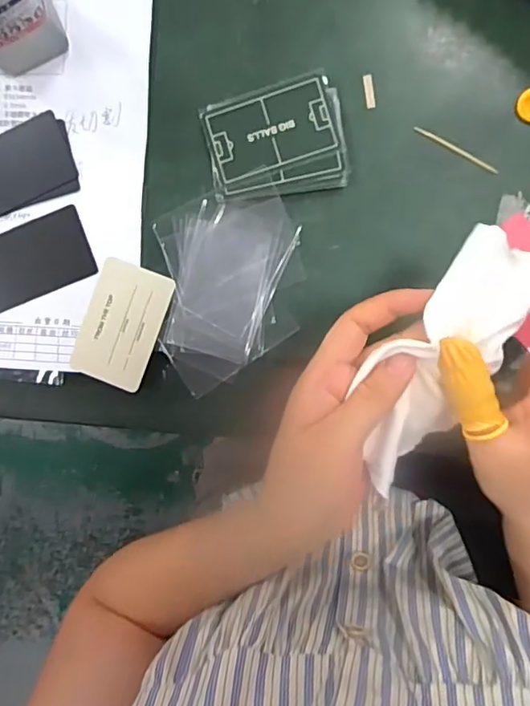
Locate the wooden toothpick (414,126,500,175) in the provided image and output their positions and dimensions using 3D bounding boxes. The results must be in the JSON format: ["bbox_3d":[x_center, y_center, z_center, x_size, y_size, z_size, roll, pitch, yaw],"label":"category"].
[{"bbox_3d":[0.128,-0.136,0.353,0.061,0.006,0.004,30,93,7],"label":"wooden toothpick"}]

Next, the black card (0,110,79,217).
[{"bbox_3d":[-0.187,-0.137,0.393,0.089,0.004,0.054,-23,89,5],"label":"black card"}]

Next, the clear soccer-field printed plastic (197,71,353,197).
[{"bbox_3d":[0.007,-0.145,0.358,0.091,0.009,0.073,-9,89,6],"label":"clear soccer-field printed plastic"}]

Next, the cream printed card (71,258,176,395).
[{"bbox_3d":[-0.102,-0.020,0.375,0.056,0.004,0.085,20,95,5],"label":"cream printed card"}]

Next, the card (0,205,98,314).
[{"bbox_3d":[-0.167,-0.068,0.382,0.083,0.004,0.053,-21,88,6],"label":"card"}]

